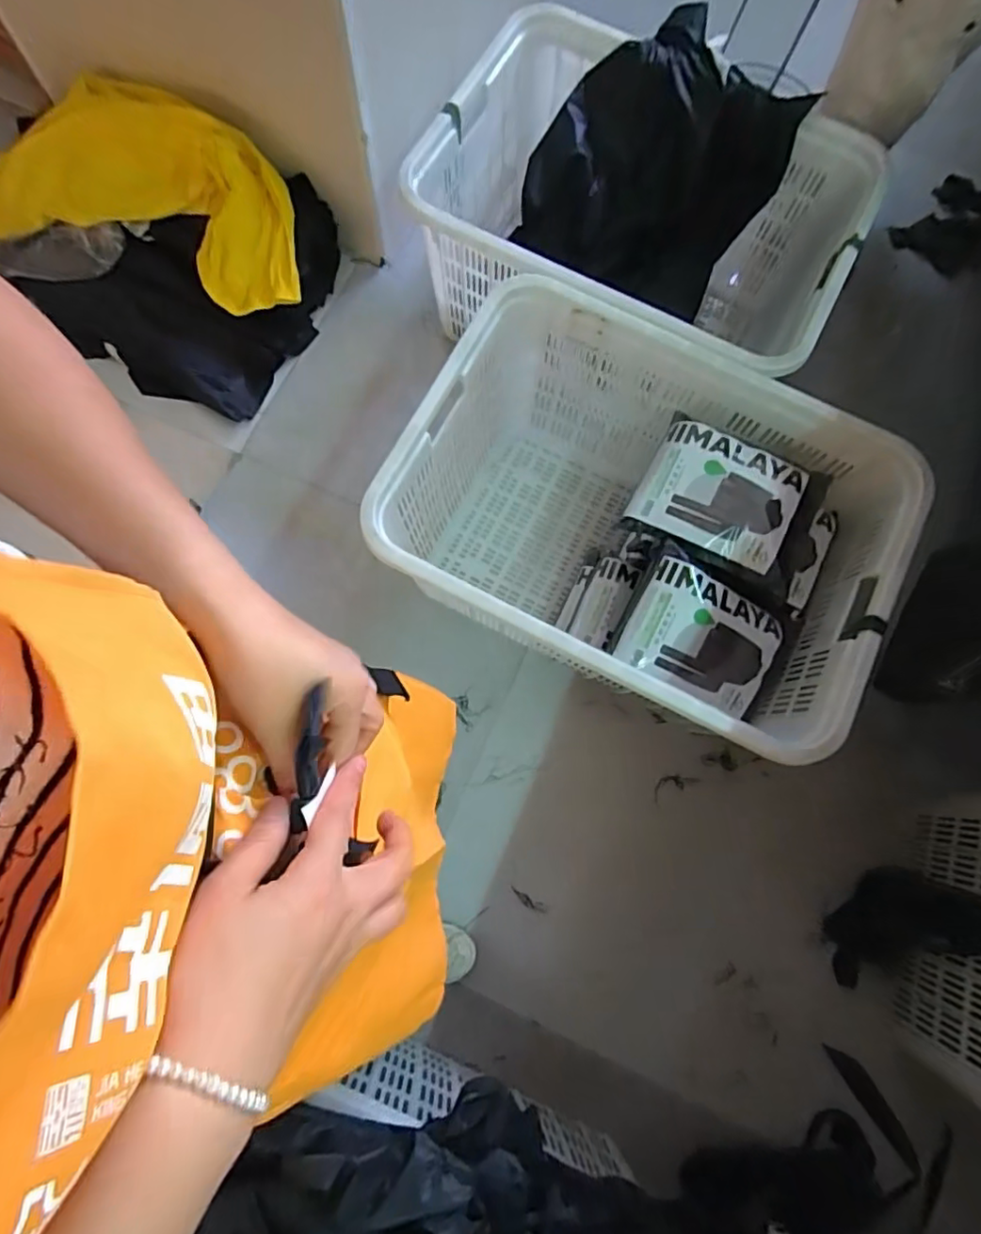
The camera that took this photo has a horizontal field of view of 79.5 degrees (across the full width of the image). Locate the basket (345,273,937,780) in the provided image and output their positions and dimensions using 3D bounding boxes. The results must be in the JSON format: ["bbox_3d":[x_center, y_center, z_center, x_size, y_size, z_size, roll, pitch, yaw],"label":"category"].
[{"bbox_3d":[0.252,-0.155,1.127,0.787,0.402,0.596,25,77,5],"label":"basket"}]

